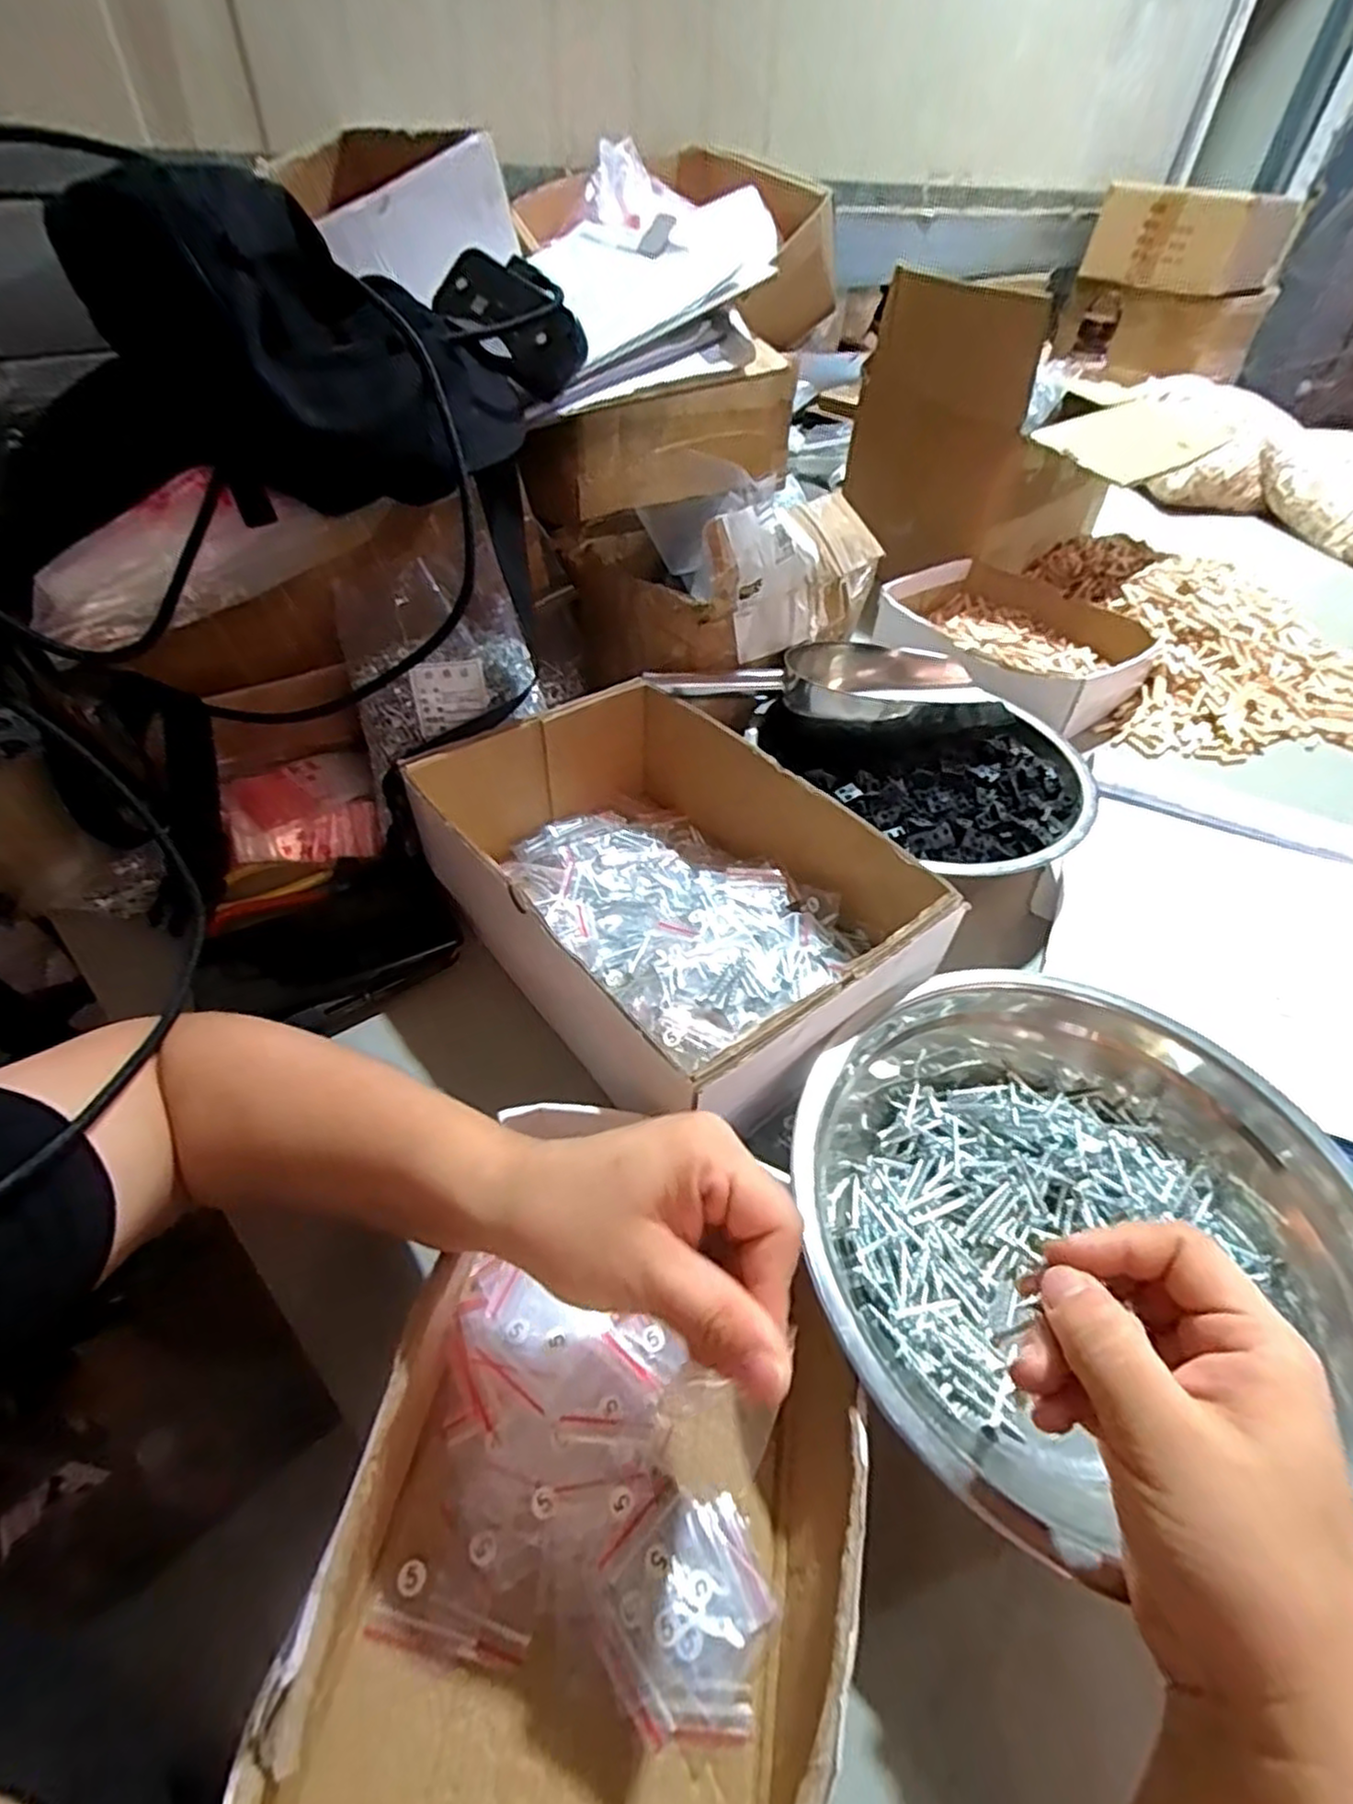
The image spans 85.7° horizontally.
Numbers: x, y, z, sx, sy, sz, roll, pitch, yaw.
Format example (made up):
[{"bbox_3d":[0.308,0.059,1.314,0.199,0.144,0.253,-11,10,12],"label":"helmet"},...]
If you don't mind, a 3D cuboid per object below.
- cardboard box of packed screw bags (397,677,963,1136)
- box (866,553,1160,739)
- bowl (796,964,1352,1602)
[{"bbox_3d":[-0.008,-0.011,0.460,0.210,0.092,0.293,-31,55,-29],"label":"cardboard box of packed screw bags"},{"bbox_3d":[0.333,-0.265,0.746,0.201,0.057,0.236,-27,53,-26],"label":"box"},{"bbox_3d":[0.191,0.152,0.346,0.240,0.074,0.253,-28,54,-27],"label":"bowl"}]

